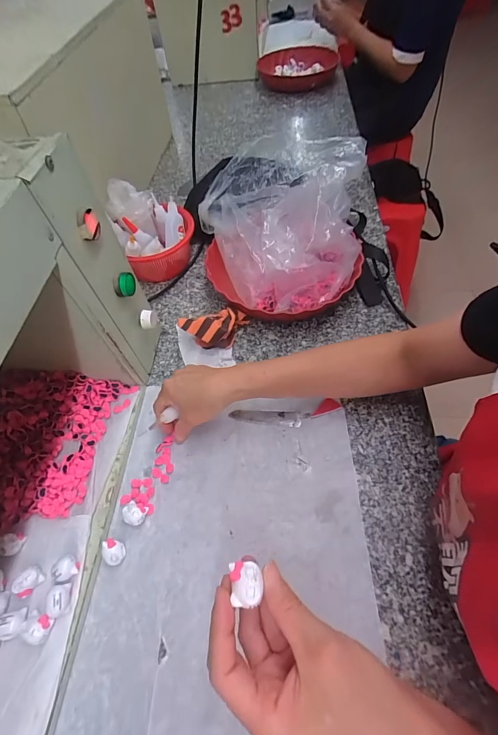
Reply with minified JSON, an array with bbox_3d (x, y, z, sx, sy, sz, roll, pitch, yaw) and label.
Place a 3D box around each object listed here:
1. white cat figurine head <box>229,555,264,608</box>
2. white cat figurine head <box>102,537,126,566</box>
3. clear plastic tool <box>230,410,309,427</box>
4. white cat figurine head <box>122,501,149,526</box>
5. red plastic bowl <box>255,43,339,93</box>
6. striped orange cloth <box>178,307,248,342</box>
[{"bbox_3d":[-0.002,0.139,0.220,0.020,0.008,0.026,-9,56,-5],"label":"white cat figurine head"},{"bbox_3d":[-0.146,0.198,0.362,0.023,0.018,0.021,33,65,23],"label":"white cat figurine head"},{"bbox_3d":[0.027,0.066,0.442,0.102,0.006,0.020,2,57,6],"label":"clear plastic tool"},{"bbox_3d":[-0.130,0.166,0.382,0.026,0.017,0.023,18,60,16],"label":"white cat figurine head"},{"bbox_3d":[0.142,-0.885,1.007,0.228,0.077,0.233,0,56,1],"label":"red plastic bowl"},{"bbox_3d":[-0.051,-0.059,0.504,0.102,0.038,0.053,-13,57,-3],"label":"striped orange cloth"}]

